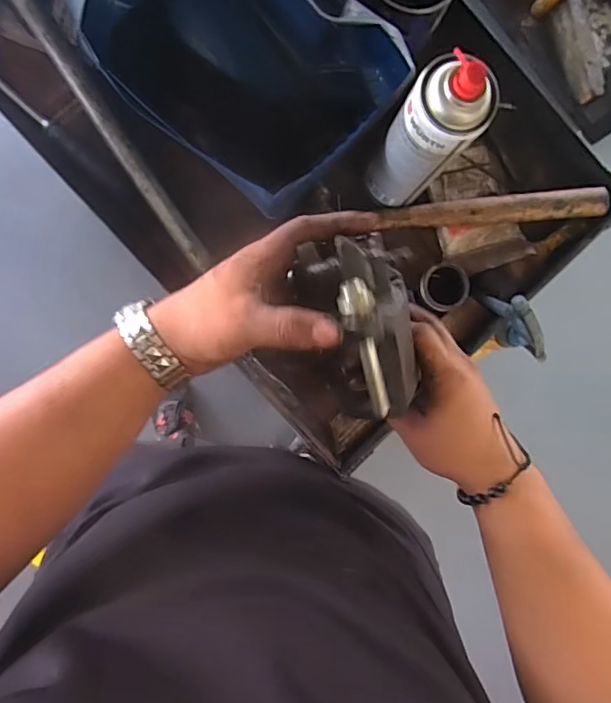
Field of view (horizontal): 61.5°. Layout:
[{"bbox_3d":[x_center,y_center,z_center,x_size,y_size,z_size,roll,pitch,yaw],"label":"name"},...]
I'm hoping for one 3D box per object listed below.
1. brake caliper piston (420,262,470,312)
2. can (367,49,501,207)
[{"bbox_3d":[0.150,-0.069,0.560,0.052,0.033,0.049,0,89,-6],"label":"brake caliper piston"},{"bbox_3d":[0.107,-0.193,0.467,0.063,0.195,0.059,0,89,-6],"label":"can"}]

